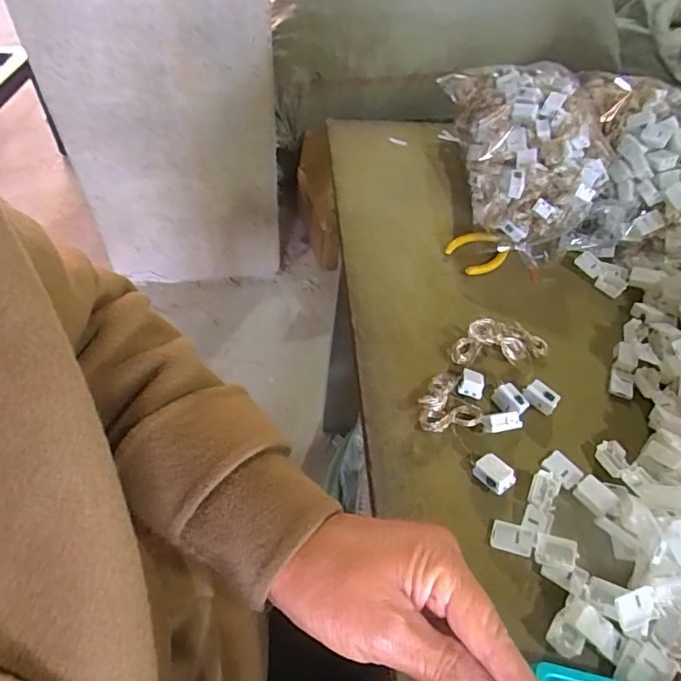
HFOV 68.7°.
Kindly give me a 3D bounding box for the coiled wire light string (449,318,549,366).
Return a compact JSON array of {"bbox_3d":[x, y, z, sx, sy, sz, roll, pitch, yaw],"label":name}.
[{"bbox_3d":[0.141,0.000,0.441,0.087,0.029,0.035,-8,54,-8],"label":"coiled wire light string"}]

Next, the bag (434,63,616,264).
[{"bbox_3d":[0.202,-0.213,0.550,0.137,0.108,0.260,-1,53,-3],"label":"bag"}]

